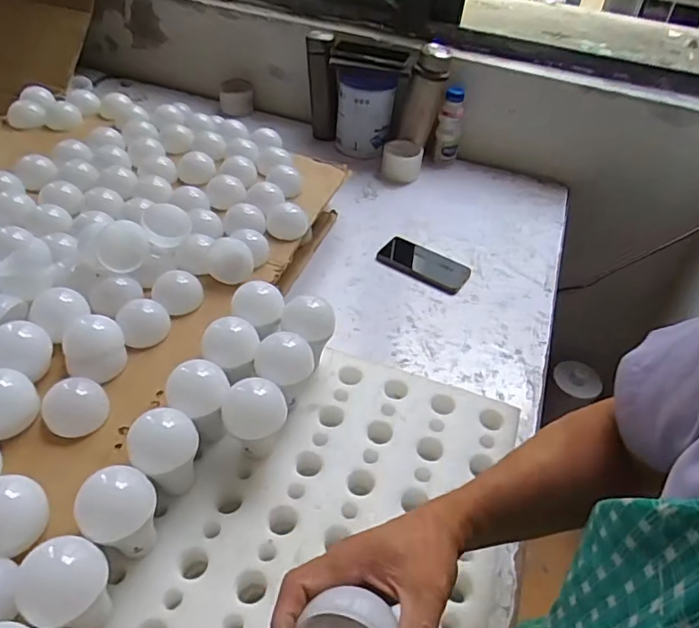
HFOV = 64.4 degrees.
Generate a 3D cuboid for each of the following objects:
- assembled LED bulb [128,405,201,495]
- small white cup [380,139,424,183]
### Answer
[{"bbox_3d":[-0.183,0.143,0.557,0.065,0.085,0.060,-13,46,-18],"label":"assembled LED bulb"},{"bbox_3d":[0.117,-0.340,1.230,0.087,0.054,0.075,12,43,7],"label":"small white cup"}]

